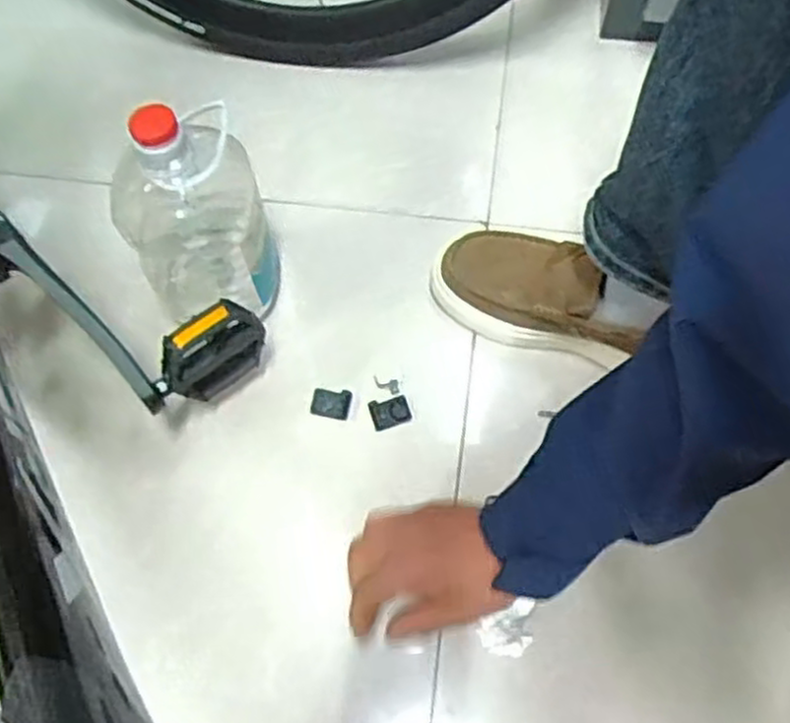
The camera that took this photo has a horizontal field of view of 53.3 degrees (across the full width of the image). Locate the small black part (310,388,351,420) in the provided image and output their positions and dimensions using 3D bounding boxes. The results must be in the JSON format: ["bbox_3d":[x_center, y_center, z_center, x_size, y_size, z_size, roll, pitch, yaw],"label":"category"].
[{"bbox_3d":[-0.060,0.038,0.732,0.035,0.005,0.026,6,67,4],"label":"small black part"}]

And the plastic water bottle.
[{"bbox_3d":[-0.172,-0.126,0.682,0.116,0.235,0.109,-13,67,-4],"label":"plastic water bottle"}]

